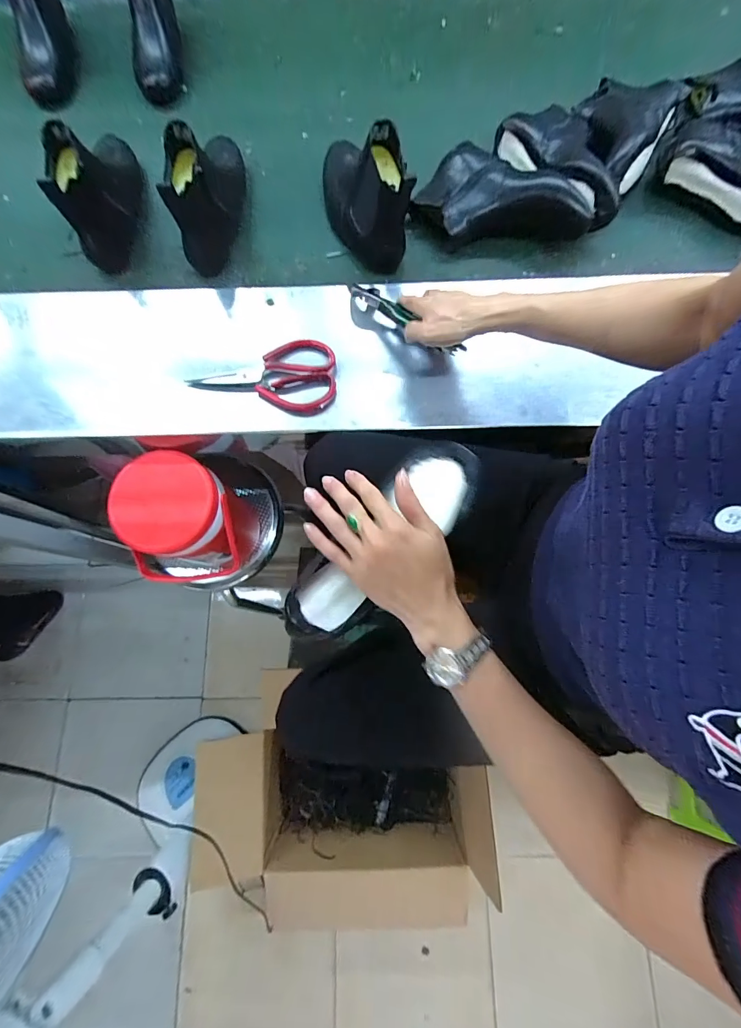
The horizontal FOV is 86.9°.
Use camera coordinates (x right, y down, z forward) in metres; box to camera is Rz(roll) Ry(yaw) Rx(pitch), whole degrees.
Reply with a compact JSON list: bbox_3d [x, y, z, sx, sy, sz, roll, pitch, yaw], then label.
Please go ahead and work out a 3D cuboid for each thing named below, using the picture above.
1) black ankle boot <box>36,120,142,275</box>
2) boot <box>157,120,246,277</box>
[{"bbox_3d":[-0.399,-0.496,0.571,0.086,0.122,0.238,-12,75,-2],"label":"black ankle boot"},{"bbox_3d":[-0.239,-0.500,0.572,0.075,0.125,0.246,3,75,2],"label":"boot"}]

